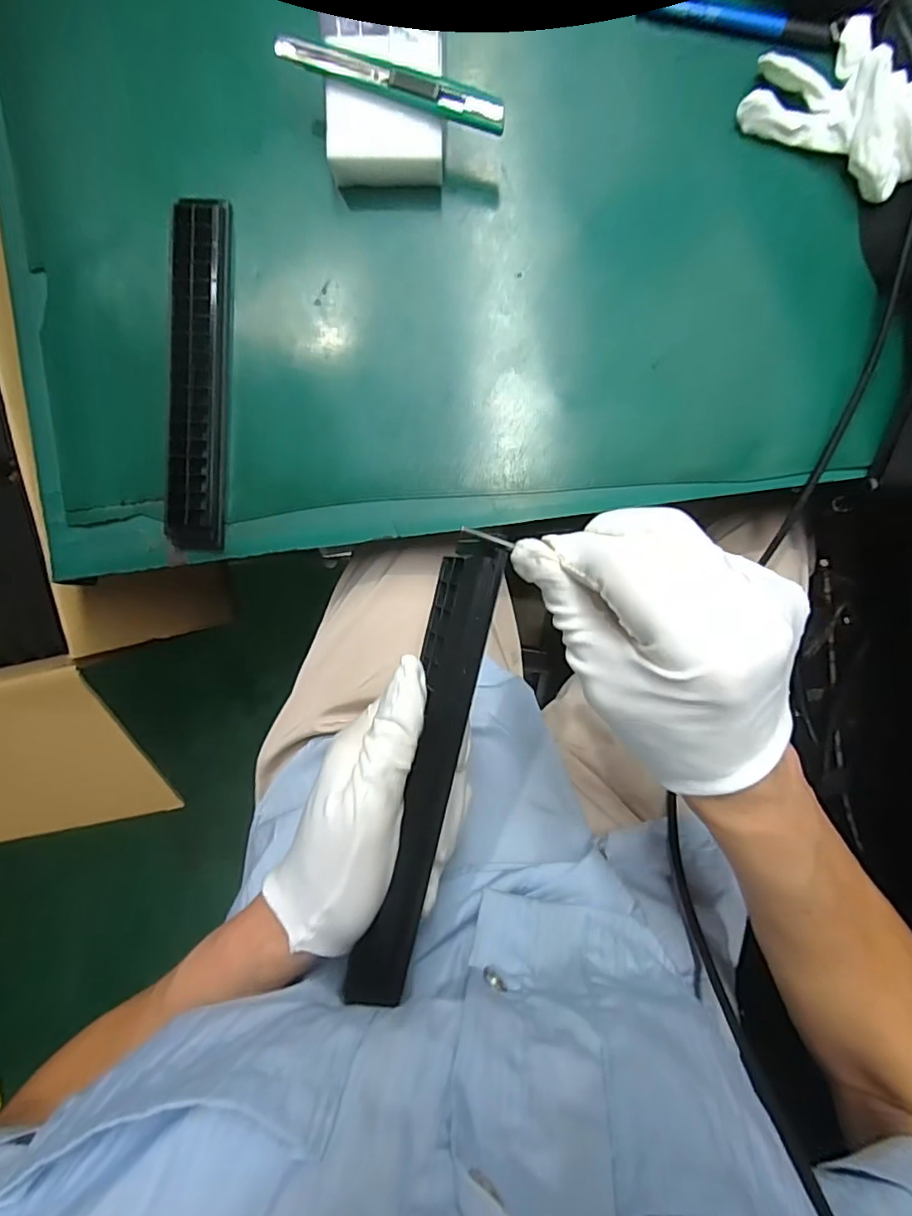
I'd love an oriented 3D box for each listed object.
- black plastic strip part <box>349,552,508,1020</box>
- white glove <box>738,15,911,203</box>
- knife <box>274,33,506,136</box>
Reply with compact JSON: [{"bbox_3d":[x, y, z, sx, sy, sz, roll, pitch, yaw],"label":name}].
[{"bbox_3d":[-0.012,0.068,0.231,0.025,0.010,0.193,12,89,1],"label":"black plastic strip part"},{"bbox_3d":[0.251,-0.323,0.349,0.114,0.032,0.081,32,95,-1],"label":"white glove"},{"bbox_3d":[-0.039,-0.321,0.339,0.144,0.007,0.018,19,95,0],"label":"knife"}]

